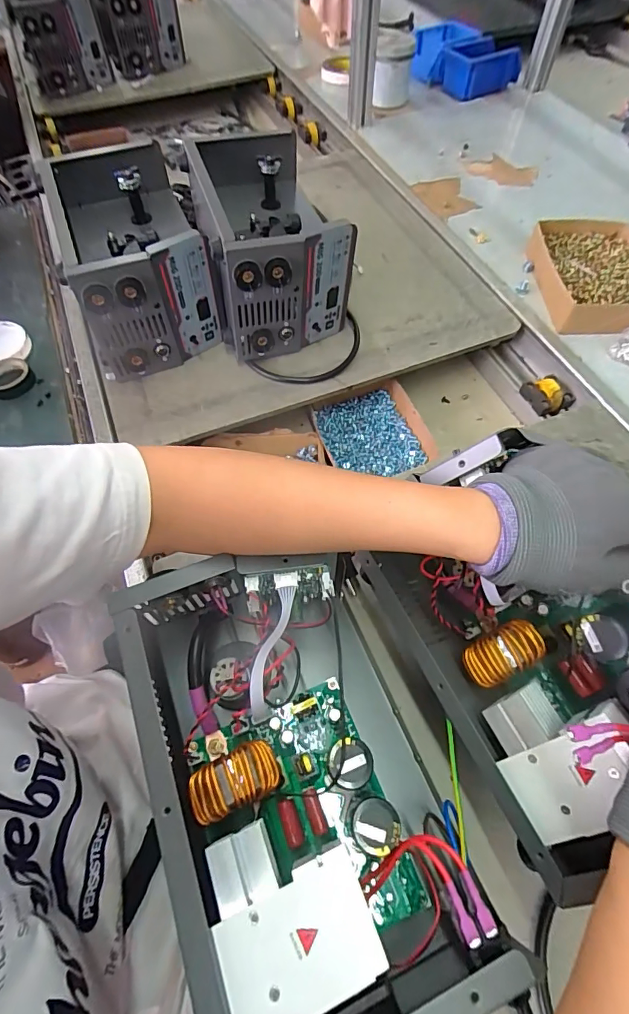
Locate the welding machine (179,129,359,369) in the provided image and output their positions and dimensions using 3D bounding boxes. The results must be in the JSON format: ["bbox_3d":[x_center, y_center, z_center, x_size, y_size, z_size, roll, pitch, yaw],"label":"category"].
[{"bbox_3d":[-0.066,-0.384,0.655,0.180,0.167,0.320,-13,62,-6],"label":"welding machine"}]

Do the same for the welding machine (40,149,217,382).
[{"bbox_3d":[-0.252,-0.347,0.634,0.168,0.154,0.294,-19,63,-9],"label":"welding machine"}]

